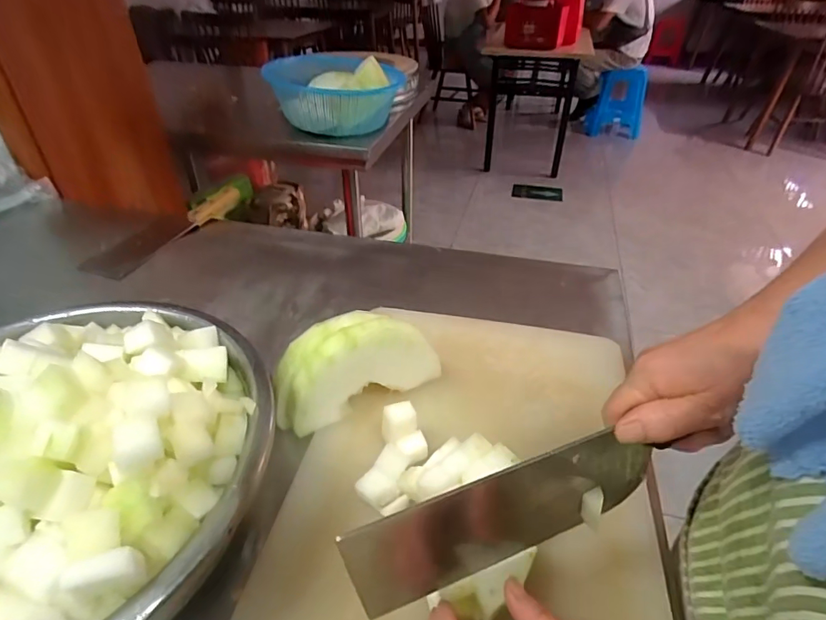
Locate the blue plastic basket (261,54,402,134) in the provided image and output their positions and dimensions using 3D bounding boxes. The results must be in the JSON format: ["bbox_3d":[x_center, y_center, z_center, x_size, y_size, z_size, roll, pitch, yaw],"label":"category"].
[{"bbox_3d":[-0.213,-0.583,1.296,0.330,0.140,0.344,-14,40,-18],"label":"blue plastic basket"}]

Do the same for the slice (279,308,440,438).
[{"bbox_3d":[-0.056,0.061,0.497,0.173,0.112,0.056,-16,41,-20],"label":"slice"}]

